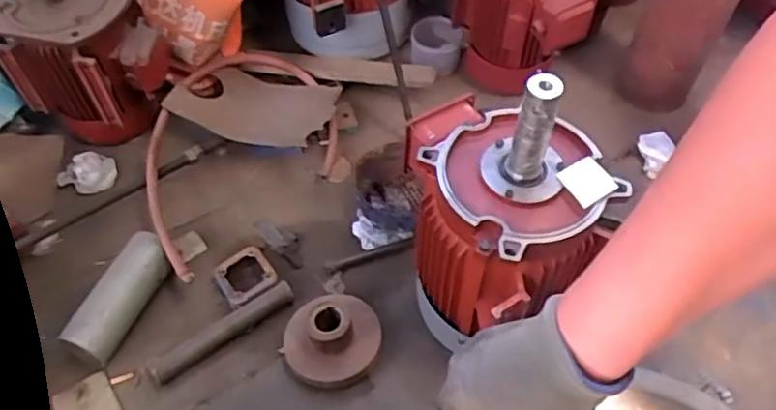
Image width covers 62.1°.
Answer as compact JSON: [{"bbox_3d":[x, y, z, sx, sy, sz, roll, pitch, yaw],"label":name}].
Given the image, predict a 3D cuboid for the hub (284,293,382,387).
[{"bbox_3d":[-0.093,0.218,1.073,0.164,0.083,0.157,-19,57,-15],"label":"hub"}]

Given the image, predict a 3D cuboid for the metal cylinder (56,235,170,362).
[{"bbox_3d":[-0.467,0.159,1.145,0.079,0.076,0.237,16,55,10],"label":"metal cylinder"}]

